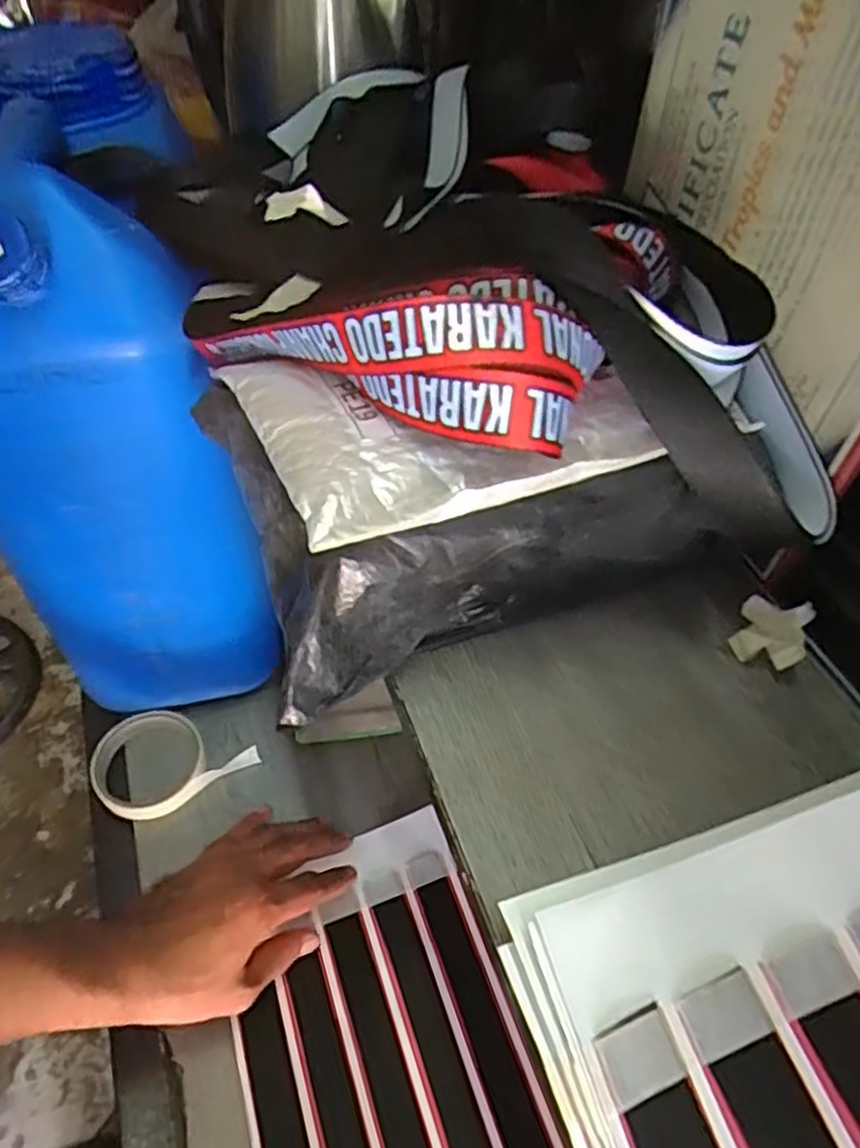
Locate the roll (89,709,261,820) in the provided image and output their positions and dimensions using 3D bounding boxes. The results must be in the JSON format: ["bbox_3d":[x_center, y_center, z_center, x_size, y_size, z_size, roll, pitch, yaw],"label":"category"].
[{"bbox_3d":[-0.218,0.148,0.614,0.119,0.017,0.091,-26,55,-25],"label":"roll"}]

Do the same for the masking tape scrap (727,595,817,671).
[{"bbox_3d":[0.166,0.030,0.363,0.030,0.024,0.034,23,51,16],"label":"masking tape scrap"}]

